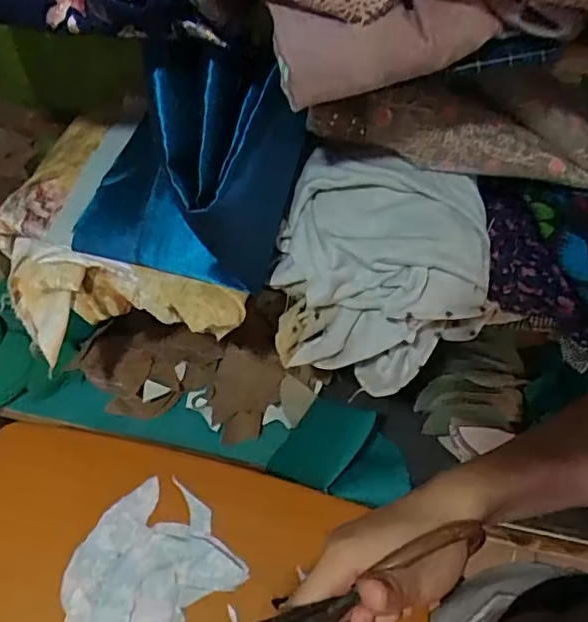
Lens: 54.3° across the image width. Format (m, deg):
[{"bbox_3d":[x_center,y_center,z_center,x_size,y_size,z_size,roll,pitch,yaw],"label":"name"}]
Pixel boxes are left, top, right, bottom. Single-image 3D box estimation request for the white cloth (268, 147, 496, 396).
[{"bbox_3d":[0.081,-0.034,0.529,0.189,0.164,0.132,11,51,8],"label":"white cloth"}]

